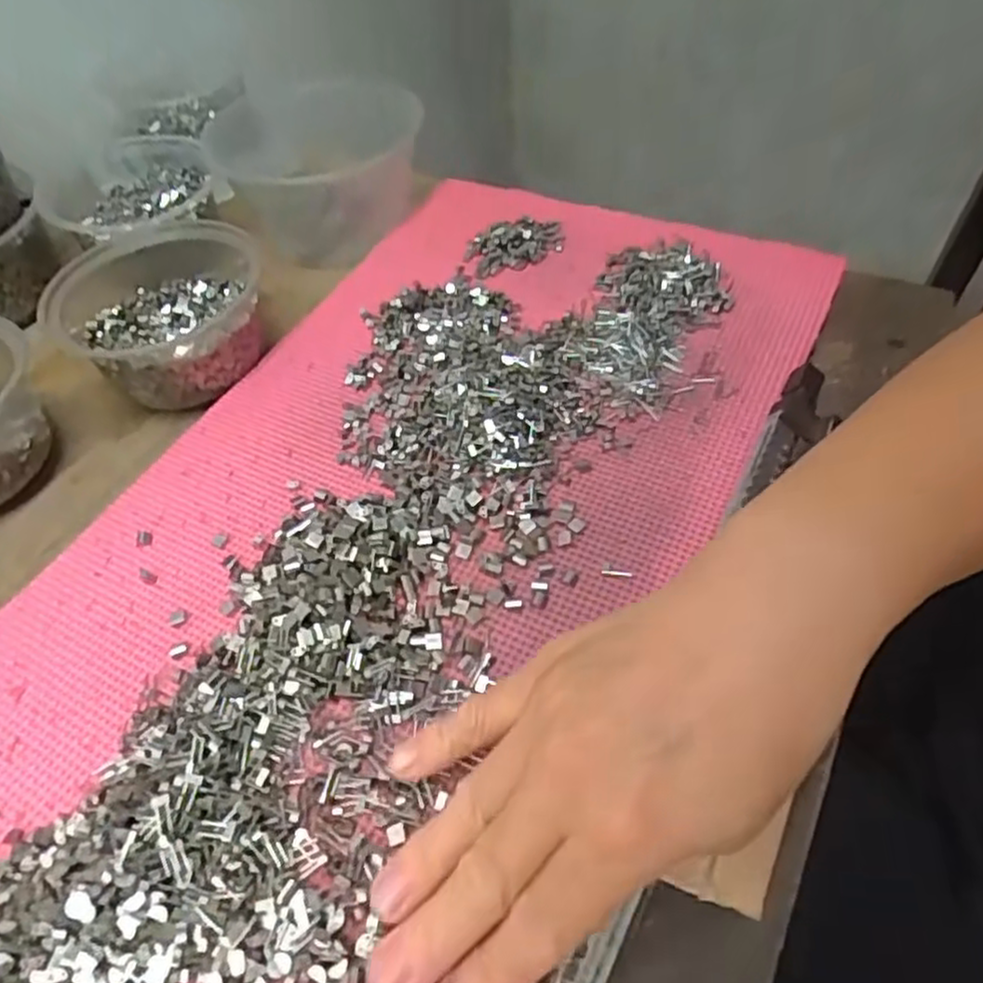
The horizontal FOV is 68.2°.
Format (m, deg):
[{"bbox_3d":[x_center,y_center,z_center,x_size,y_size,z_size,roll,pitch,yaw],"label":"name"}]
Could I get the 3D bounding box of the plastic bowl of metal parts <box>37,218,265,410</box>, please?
[{"bbox_3d":[-0.182,-0.101,0.403,0.112,0.044,0.119,-19,50,-8],"label":"plastic bowl of metal parts"}]

